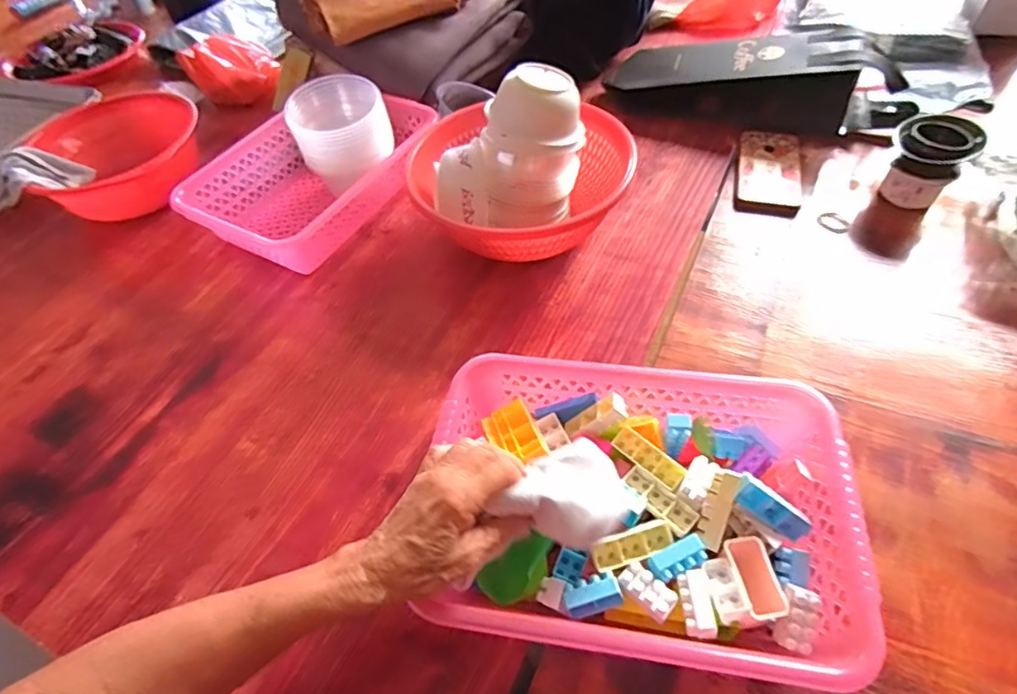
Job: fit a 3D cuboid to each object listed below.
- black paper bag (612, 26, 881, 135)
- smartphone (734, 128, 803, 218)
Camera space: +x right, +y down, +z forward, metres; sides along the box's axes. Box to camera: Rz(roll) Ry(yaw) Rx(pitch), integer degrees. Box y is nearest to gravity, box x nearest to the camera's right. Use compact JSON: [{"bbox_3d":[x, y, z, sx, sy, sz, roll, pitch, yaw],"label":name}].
[{"bbox_3d":[0.315,-0.382,0.793,0.347,0.093,0.126,14,55,16],"label":"black paper bag"},{"bbox_3d":[0.342,-0.235,0.733,0.081,0.012,0.170,10,54,13],"label":"smartphone"}]

